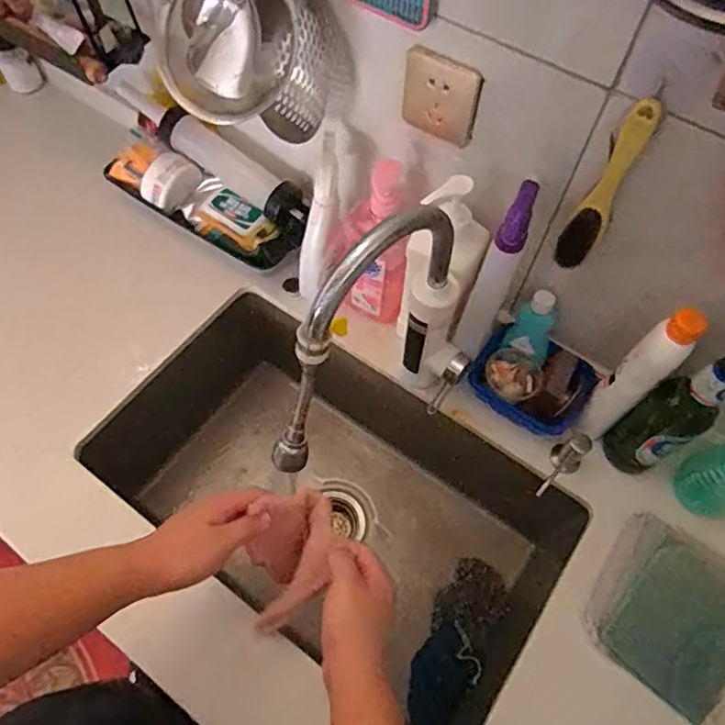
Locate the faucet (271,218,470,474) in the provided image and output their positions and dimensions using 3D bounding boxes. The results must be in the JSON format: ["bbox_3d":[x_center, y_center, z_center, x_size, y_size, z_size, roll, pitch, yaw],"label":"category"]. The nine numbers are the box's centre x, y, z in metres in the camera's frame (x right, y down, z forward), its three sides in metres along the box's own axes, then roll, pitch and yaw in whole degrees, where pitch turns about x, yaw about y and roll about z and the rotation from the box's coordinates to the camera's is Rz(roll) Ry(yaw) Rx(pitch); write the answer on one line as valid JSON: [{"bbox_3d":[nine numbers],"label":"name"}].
[{"bbox_3d":[0.013,0.000,0.604,0.266,0.340,0.057,-29,66,-17],"label":"faucet"}]

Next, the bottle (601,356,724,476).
[{"bbox_3d":[0.359,0.057,0.649,0.071,0.260,0.064,-24,64,-14],"label":"bottle"}]

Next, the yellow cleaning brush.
[{"bbox_3d":[0.232,-0.163,0.547,0.034,0.185,0.029,34,65,16],"label":"yellow cleaning brush"}]

